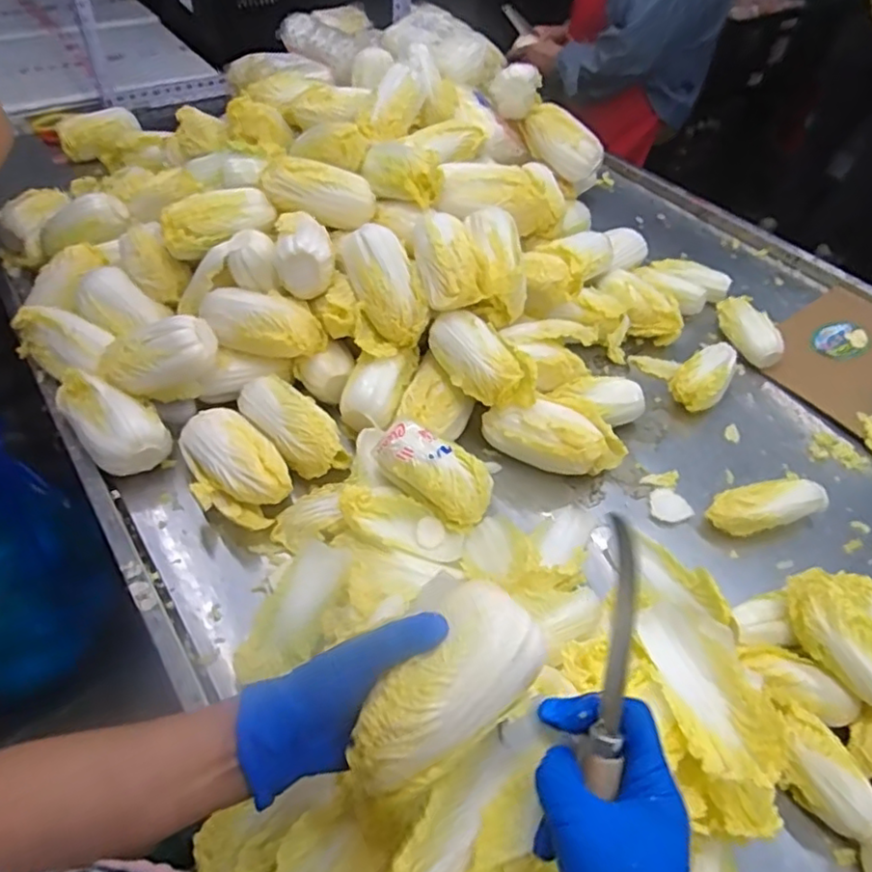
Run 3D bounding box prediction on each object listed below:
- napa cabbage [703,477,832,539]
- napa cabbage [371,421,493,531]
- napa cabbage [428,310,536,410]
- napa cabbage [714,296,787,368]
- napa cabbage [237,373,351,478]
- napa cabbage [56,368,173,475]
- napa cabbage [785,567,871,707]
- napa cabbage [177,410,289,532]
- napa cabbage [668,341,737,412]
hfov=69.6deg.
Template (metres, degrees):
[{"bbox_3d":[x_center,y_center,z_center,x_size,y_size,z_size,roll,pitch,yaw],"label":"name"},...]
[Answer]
[{"bbox_3d":[0.364,0.078,0.695,0.130,0.051,0.055,-9,50,-10],"label":"napa cabbage"},{"bbox_3d":[-0.005,0.037,0.664,0.134,0.056,0.063,29,54,21],"label":"napa cabbage"},{"bbox_3d":[0.051,-0.088,0.727,0.079,0.064,0.137,-32,57,-27],"label":"napa cabbage"},{"bbox_3d":[0.441,-0.151,0.902,0.054,0.049,0.147,-4,49,-6],"label":"napa cabbage"},{"bbox_3d":[-0.162,-0.016,0.708,0.147,0.050,0.072,42,75,16],"label":"napa cabbage"},{"bbox_3d":[-0.360,-0.020,0.699,0.081,0.064,0.133,-33,58,-27],"label":"napa cabbage"},{"bbox_3d":[0.359,0.172,0.544,0.064,0.050,0.121,-24,54,-22],"label":"napa cabbage"},{"bbox_3d":[-0.217,0.037,0.681,0.090,0.063,0.143,-21,53,-20],"label":"napa cabbage"},{"bbox_3d":[0.354,-0.077,0.825,0.060,0.058,0.115,34,55,24],"label":"napa cabbage"}]

